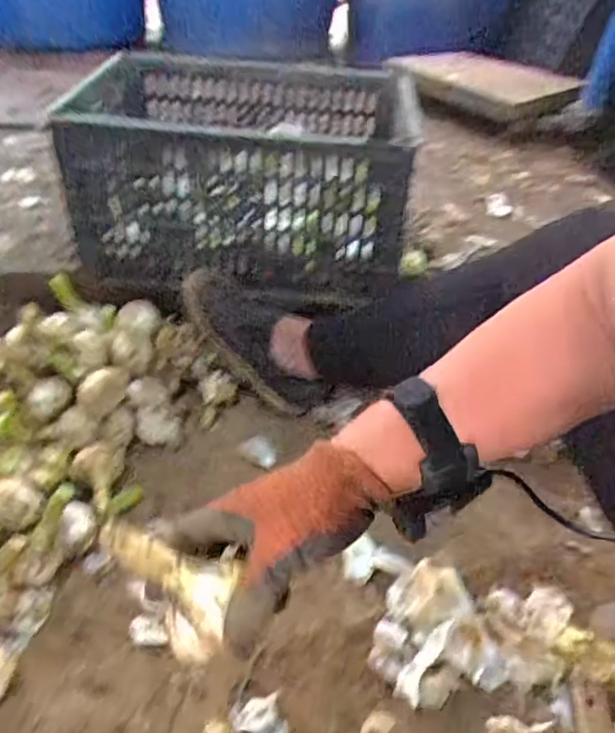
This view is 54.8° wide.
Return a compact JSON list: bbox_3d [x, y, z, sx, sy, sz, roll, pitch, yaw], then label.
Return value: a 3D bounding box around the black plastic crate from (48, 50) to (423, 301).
[{"bbox_3d":[-0.084,-0.274,0.853,0.406,0.234,0.310,5,41,0],"label":"black plastic crate"}]

